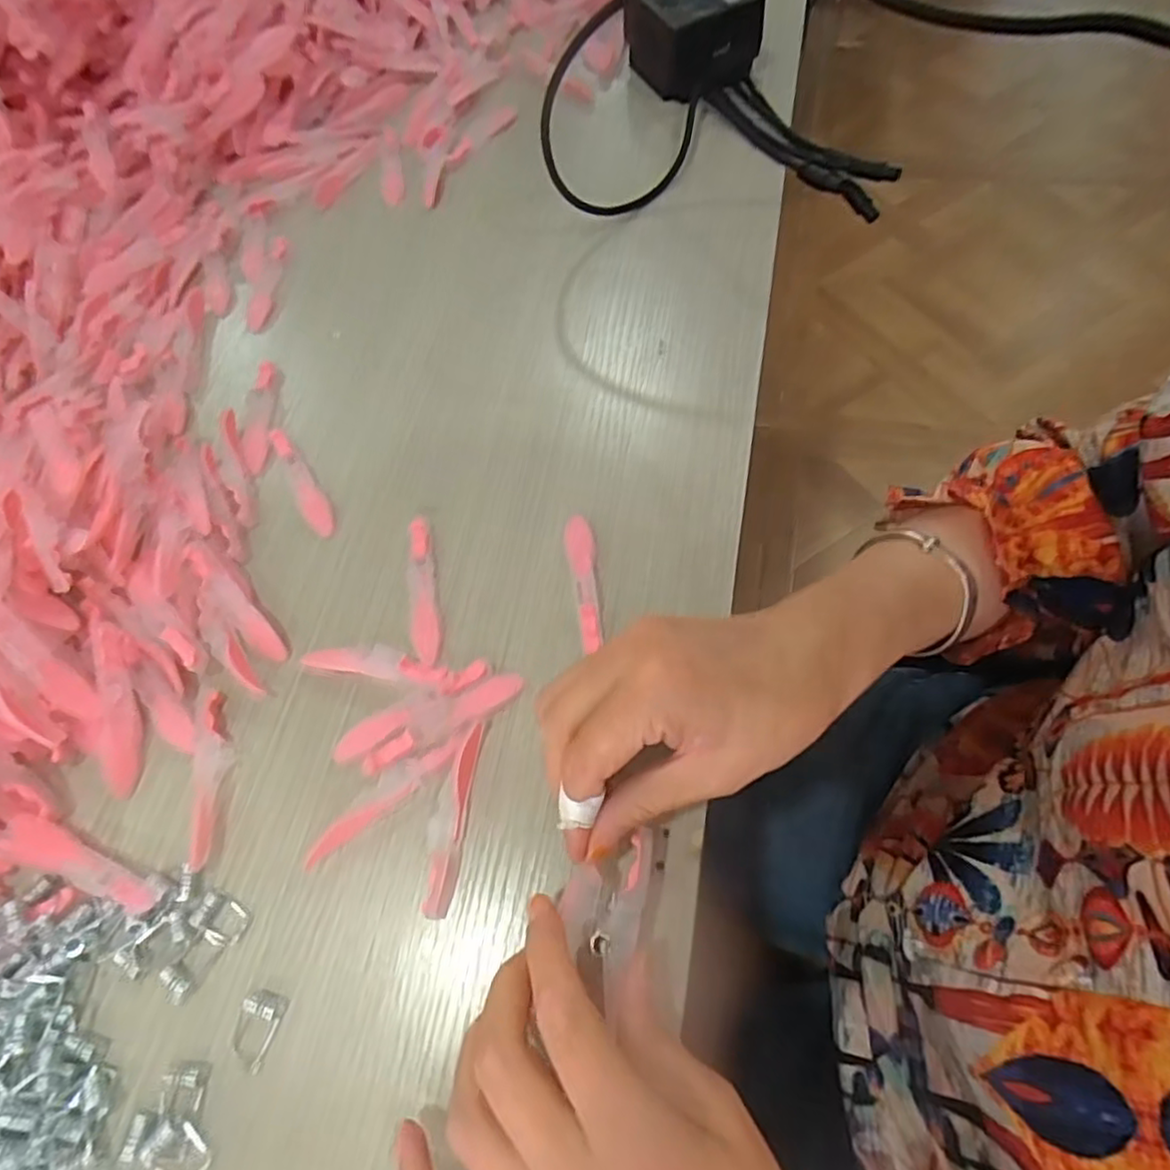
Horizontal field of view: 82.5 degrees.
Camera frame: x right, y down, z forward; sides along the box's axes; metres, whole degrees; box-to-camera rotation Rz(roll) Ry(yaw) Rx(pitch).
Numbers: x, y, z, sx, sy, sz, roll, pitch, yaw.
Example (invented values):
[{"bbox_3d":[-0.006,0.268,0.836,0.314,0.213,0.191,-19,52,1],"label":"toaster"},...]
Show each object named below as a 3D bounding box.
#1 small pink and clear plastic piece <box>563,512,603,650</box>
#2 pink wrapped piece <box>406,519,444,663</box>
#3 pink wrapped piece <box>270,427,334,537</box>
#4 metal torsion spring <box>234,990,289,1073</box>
[{"bbox_3d":[0.000,-0.005,0.328,0.015,0.009,0.074,-10,64,-2],"label":"small pink and clear plastic piece"},{"bbox_3d":[-0.082,0.000,0.335,0.015,0.004,0.080,-11,64,-3],"label":"pink wrapped piece"},{"bbox_3d":[-0.160,-0.059,0.375,0.015,0.005,0.079,-32,67,-12],"label":"pink wrapped piece"},{"bbox_3d":[-0.128,0.172,0.258,0.016,0.008,0.025,20,67,12],"label":"metal torsion spring"}]

